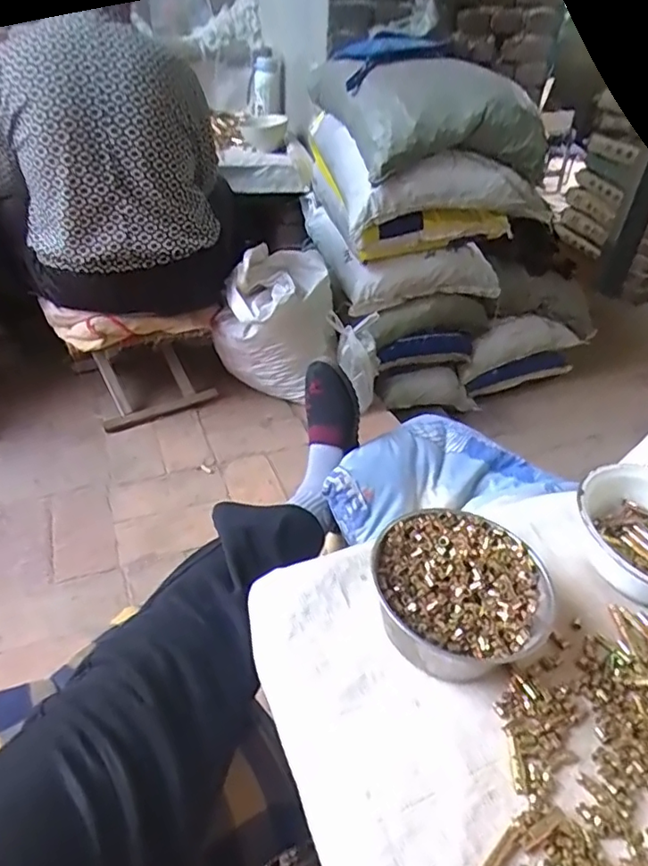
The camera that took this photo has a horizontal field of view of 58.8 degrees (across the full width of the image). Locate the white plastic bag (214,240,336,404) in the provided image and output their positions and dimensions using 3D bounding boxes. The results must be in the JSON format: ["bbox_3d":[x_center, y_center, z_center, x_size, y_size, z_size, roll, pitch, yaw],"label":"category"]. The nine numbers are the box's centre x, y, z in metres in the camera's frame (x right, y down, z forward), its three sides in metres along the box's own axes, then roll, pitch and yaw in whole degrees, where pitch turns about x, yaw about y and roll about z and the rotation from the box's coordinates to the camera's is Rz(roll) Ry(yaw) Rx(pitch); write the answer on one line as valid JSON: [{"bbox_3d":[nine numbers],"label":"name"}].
[{"bbox_3d":[-0.118,-0.265,1.469,0.234,0.328,0.245,26,44,25],"label":"white plastic bag"}]

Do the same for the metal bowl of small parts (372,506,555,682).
[{"bbox_3d":[0.125,0.146,0.529,0.150,0.064,0.150,3,39,-2],"label":"metal bowl of small parts"}]

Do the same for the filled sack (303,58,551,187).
[{"bbox_3d":[0.251,-0.834,1.485,0.473,0.206,0.525,-6,40,-13],"label":"filled sack"}]

